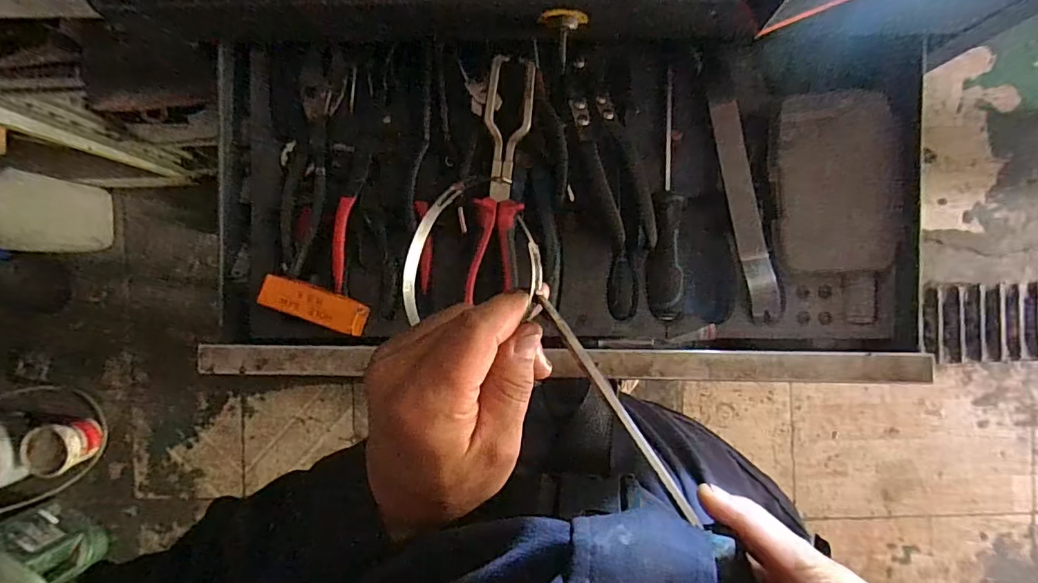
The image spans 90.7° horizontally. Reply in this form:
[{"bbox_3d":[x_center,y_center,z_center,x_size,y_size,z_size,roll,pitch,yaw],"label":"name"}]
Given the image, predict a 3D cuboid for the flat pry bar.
[{"bbox_3d":[0.191,-0.067,0.430,0.022,0.017,0.185,-11,91,3],"label":"flat pry bar"}]

